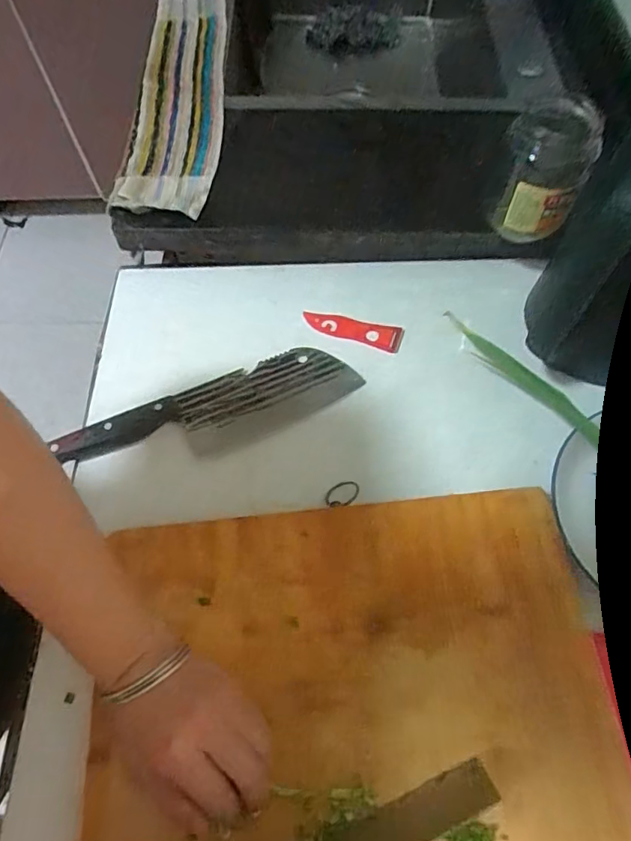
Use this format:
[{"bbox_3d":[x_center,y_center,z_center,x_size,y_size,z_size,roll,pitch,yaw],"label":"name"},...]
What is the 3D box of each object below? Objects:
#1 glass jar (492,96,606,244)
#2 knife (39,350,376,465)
[{"bbox_3d":[0.206,-0.226,0.495,0.073,0.107,0.074,12,65,8],"label":"glass jar"},{"bbox_3d":[-0.097,-0.008,0.518,0.282,0.016,0.076,-19,58,-10],"label":"knife"}]

